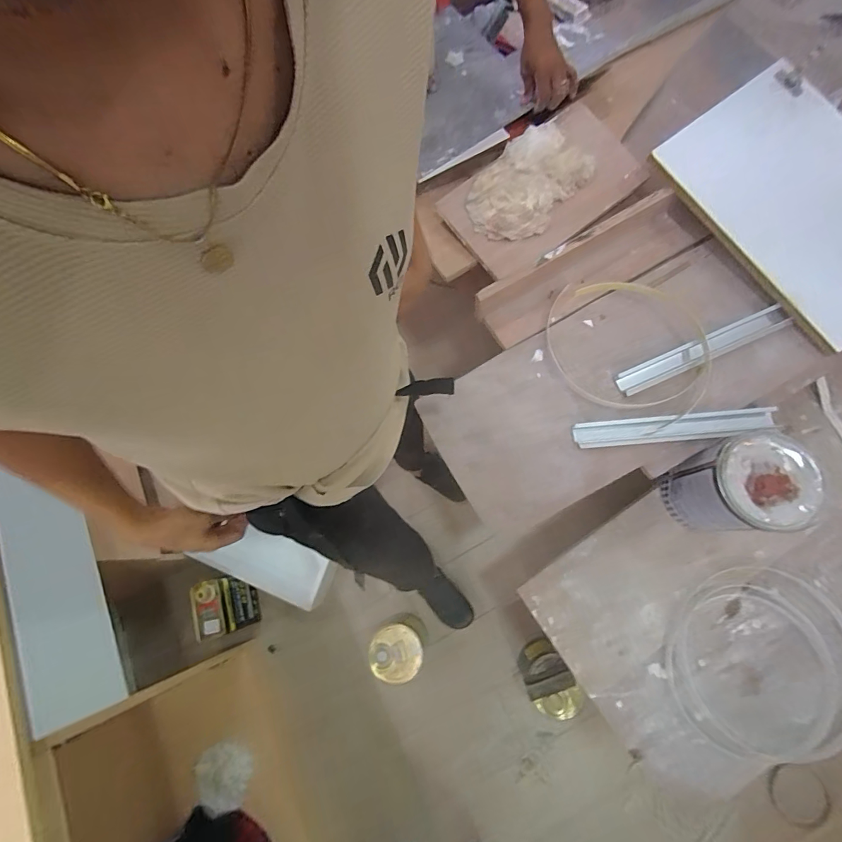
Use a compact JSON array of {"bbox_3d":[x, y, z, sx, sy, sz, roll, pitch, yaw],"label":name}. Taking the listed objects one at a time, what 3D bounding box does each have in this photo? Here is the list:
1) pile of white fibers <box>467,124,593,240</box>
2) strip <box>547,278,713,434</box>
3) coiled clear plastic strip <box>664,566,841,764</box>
[{"bbox_3d":[0.218,-0.491,0.870,0.178,0.043,0.267,42,83,15],"label":"pile of white fibers"},{"bbox_3d":[0.384,-0.133,0.776,0.278,0.055,0.295,2,75,7],"label":"strip"},{"bbox_3d":[0.630,0.439,0.767,0.343,0.035,0.314,0,75,7],"label":"coiled clear plastic strip"}]

